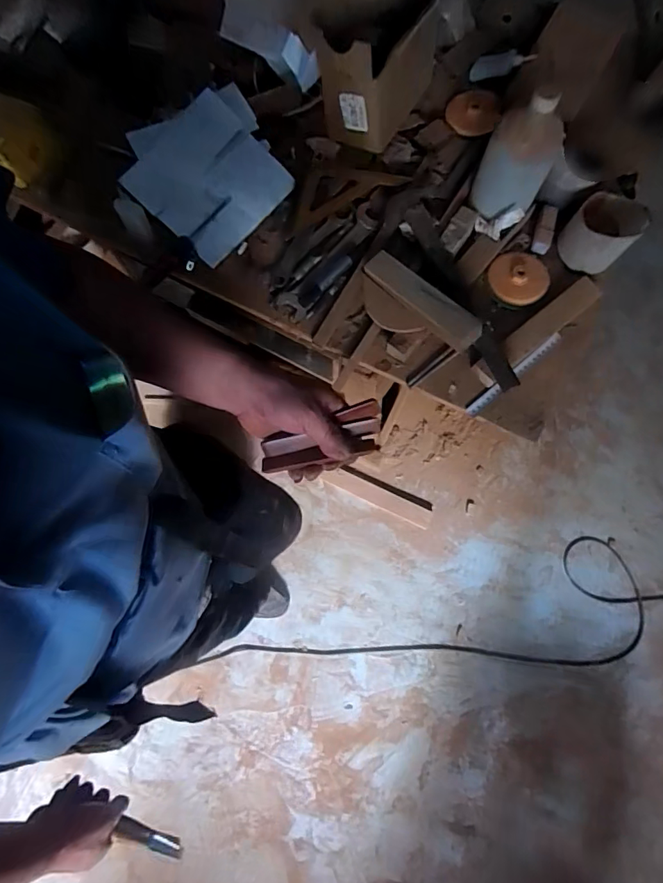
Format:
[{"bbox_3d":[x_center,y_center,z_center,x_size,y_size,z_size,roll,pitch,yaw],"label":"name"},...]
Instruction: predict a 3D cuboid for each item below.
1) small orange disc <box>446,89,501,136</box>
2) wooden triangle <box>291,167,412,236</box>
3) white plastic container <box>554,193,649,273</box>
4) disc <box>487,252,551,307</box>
[{"bbox_3d":[0.241,-0.560,0.807,0.086,0.017,0.101,11,68,13],"label":"small orange disc"},{"bbox_3d":[0.010,-0.421,0.788,0.204,0.015,0.086,-27,80,1],"label":"wooden triangle"},{"bbox_3d":[0.404,-0.316,0.717,0.090,0.096,0.098,0,76,0],"label":"white plastic container"},{"bbox_3d":[0.296,-0.259,0.752,0.090,0.008,0.099,0,76,0],"label":"disc"}]

